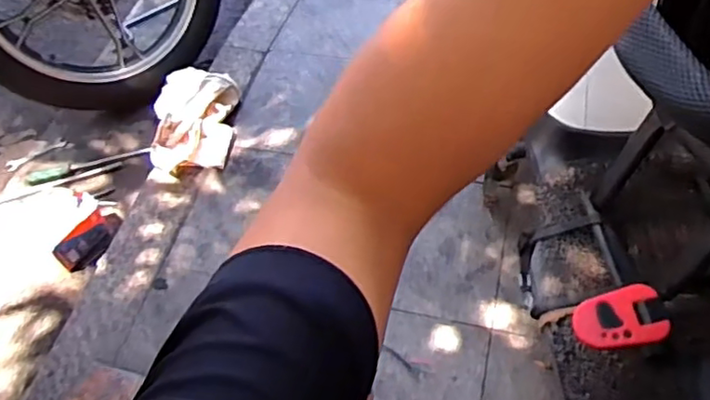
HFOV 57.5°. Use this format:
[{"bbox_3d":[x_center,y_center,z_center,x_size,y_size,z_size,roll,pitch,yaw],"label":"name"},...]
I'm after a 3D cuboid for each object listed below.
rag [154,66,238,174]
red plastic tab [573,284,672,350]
[{"bbox_3d":[-0.338,-0.156,1.360,0.161,0.094,0.244,1,54,4],"label":"rag"},{"bbox_3d":[0.281,0.125,0.686,0.093,0.009,0.059,-11,66,7],"label":"red plastic tab"}]

